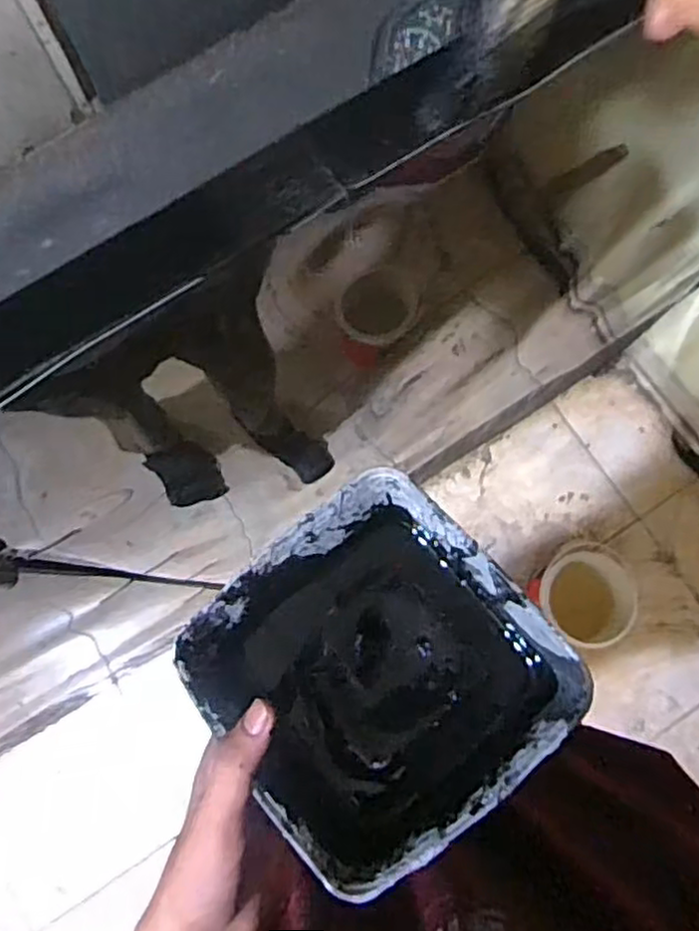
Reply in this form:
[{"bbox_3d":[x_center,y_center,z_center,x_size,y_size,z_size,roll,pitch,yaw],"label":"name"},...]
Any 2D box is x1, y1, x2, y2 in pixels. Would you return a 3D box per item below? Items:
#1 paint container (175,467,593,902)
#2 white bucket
[{"bbox_3d":[0.011,0.106,0.370,0.155,0.090,0.157,-40,81,-7],"label":"paint container"},{"bbox_3d":[0.500,0.266,1.486,0.209,0.212,0.188,-32,80,-6],"label":"white bucket"}]

